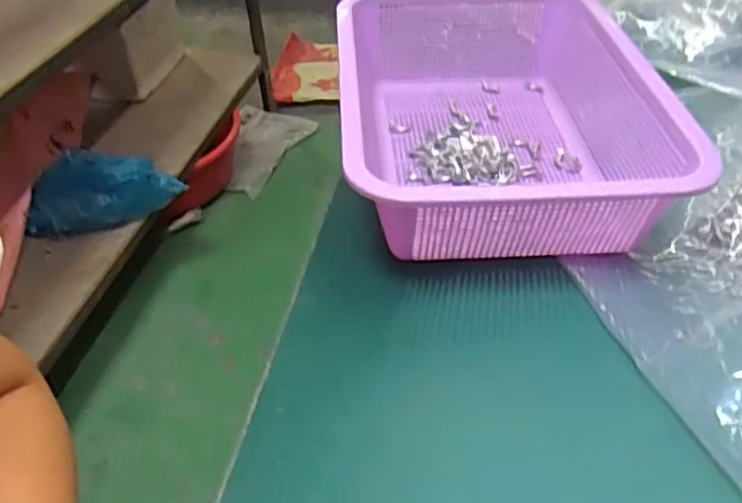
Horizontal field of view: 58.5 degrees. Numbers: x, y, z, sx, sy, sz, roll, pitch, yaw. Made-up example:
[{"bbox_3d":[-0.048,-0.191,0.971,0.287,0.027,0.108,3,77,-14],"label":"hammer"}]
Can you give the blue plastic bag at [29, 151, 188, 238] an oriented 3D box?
[{"bbox_3d":[-0.506,-0.107,1.247,0.264,0.128,0.139,7,42,9],"label":"blue plastic bag"}]

